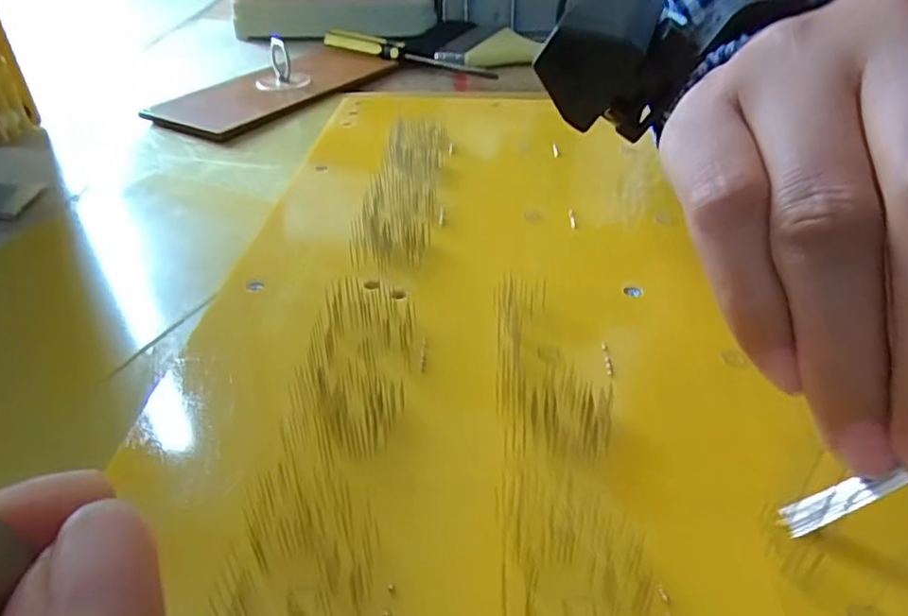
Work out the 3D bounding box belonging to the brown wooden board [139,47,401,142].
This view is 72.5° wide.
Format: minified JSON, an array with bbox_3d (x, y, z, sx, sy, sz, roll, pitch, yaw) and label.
[{"bbox_3d":[-0.136,-0.175,0.484,0.094,0.013,0.204,17,40,24],"label":"brown wooden board"}]

